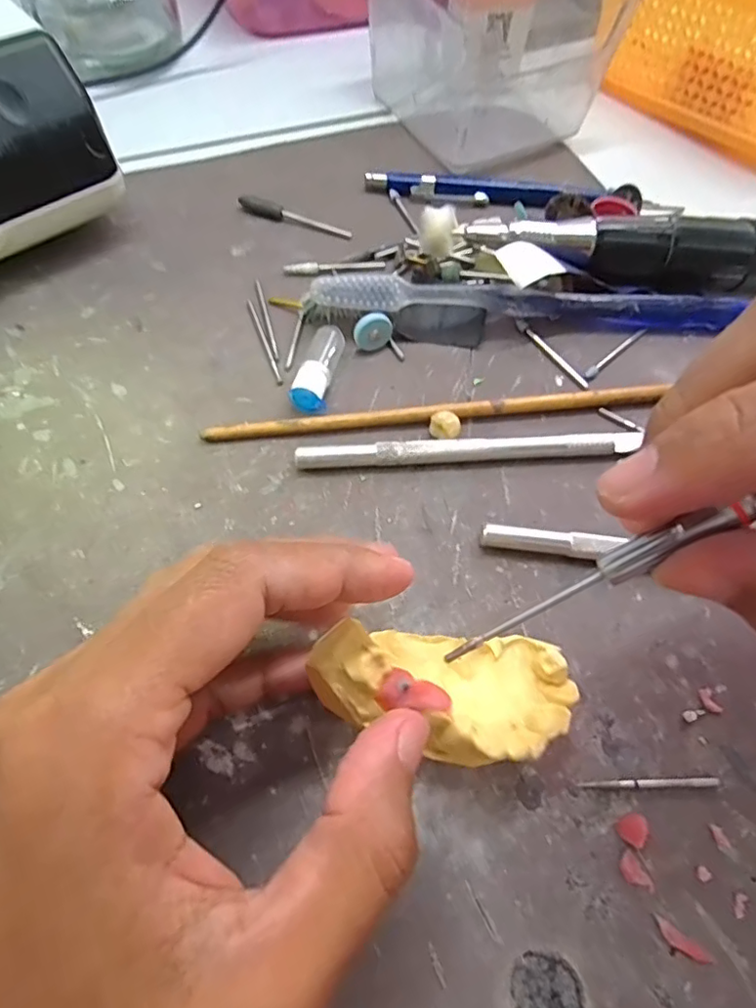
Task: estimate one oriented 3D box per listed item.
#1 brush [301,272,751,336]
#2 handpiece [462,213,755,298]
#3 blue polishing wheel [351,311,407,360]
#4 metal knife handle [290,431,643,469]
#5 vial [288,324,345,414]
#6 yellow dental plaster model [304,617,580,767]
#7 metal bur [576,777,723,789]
[{"bbox_3d":[0.065,-0.085,0.233,0.185,0.020,0.024,-4,63,-5],"label":"brush"},{"bbox_3d":[0.111,-0.108,0.243,0.147,0.023,0.024,0,63,-3],"label":"handpiece"},{"bbox_3d":[0.001,-0.066,0.224,0.019,0.016,0.007,-8,37,-20],"label":"blue polishing wheel"},{"bbox_3d":[0.030,-0.019,0.205,0.115,0.008,0.007,-4,63,-5],"label":"metal knife handle"},{"bbox_3d":[-0.023,-0.051,0.216,0.013,0.010,0.037,11,63,2],"label":"vial"},{"bbox_3d":[0.016,0.049,0.150,0.067,0.020,0.033,11,62,-9],"label":"yellow dental plaster model"},{"bbox_3d":[0.078,0.079,0.162,0.040,0.004,0.004,-1,63,-3],"label":"metal bur"}]

